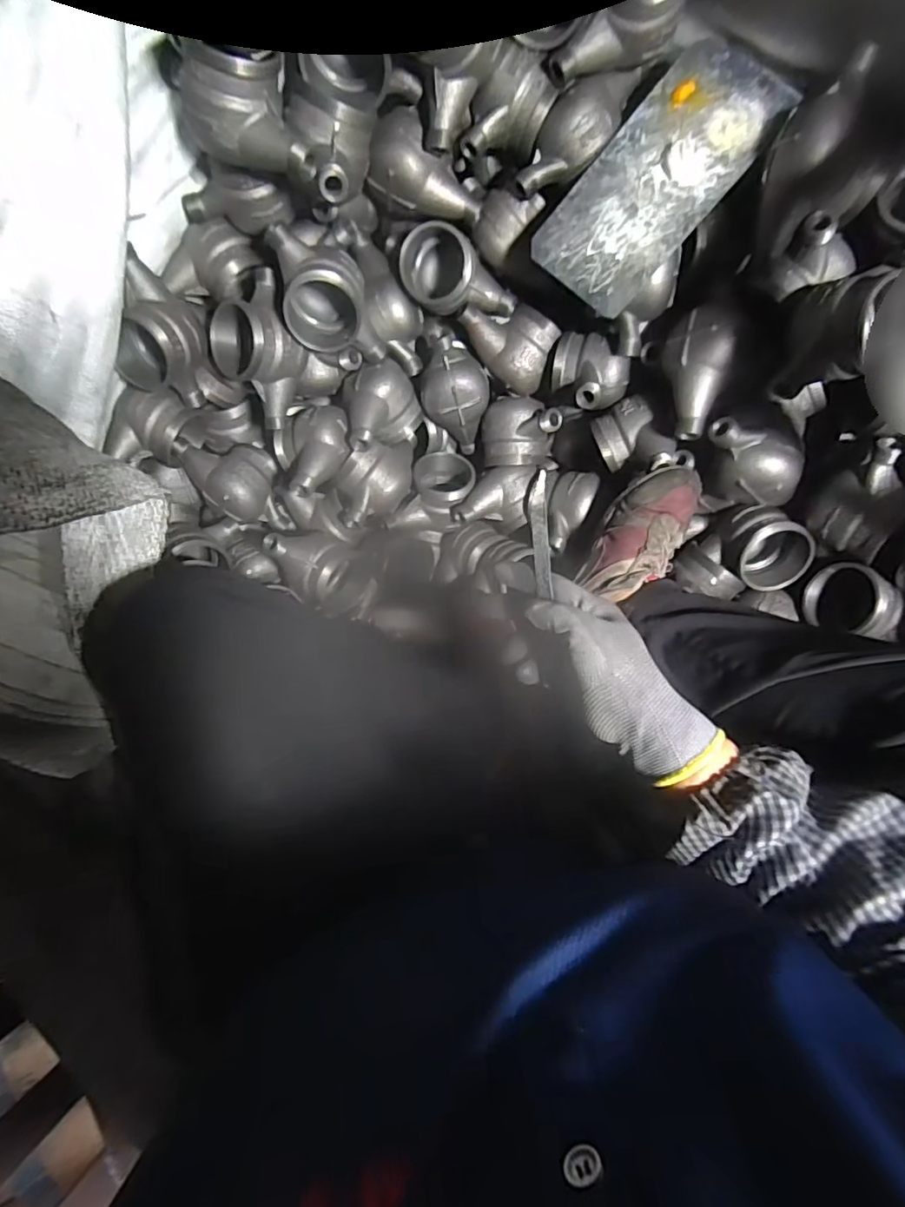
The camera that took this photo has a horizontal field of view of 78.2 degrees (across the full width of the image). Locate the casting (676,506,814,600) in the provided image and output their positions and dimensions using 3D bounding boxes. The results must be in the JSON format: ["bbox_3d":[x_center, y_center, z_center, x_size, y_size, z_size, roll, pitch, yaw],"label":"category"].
[{"bbox_3d":[0.319,-0.055,0.634,0.138,0.082,0.096,-12,81,-4],"label":"casting"}]

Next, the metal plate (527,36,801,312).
[{"bbox_3d":[0.190,-0.401,0.526,0.121,0.009,0.234,45,103,10],"label":"metal plate"}]

